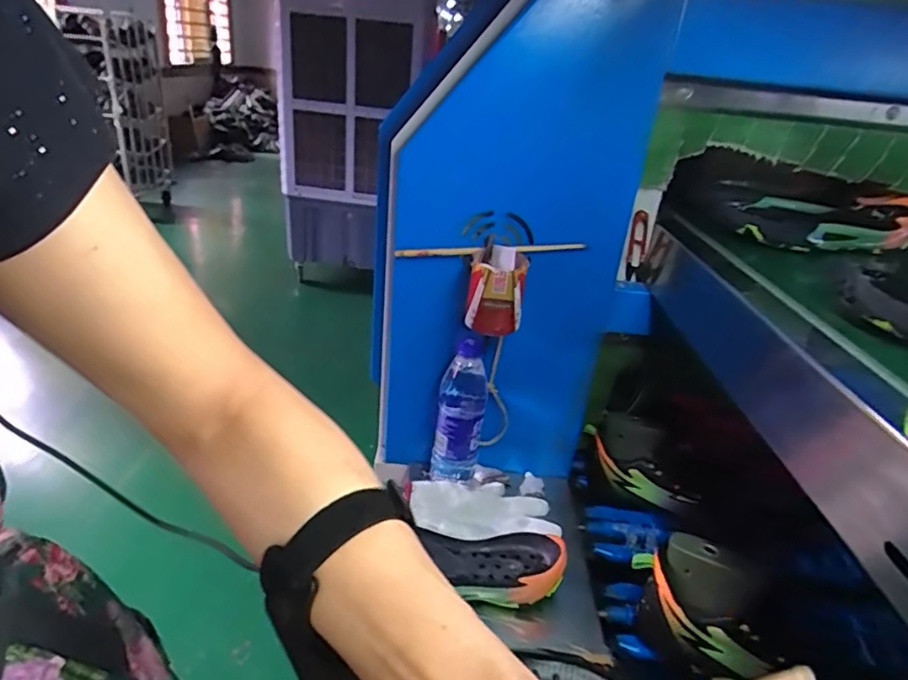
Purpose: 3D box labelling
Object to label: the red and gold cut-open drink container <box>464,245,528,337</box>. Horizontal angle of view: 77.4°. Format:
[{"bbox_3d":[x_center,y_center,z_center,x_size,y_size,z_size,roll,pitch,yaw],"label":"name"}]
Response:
[{"bbox_3d":[0.051,-0.058,0.675,0.065,0.091,0.062,11,26,7],"label":"red and gold cut-open drink container"}]

